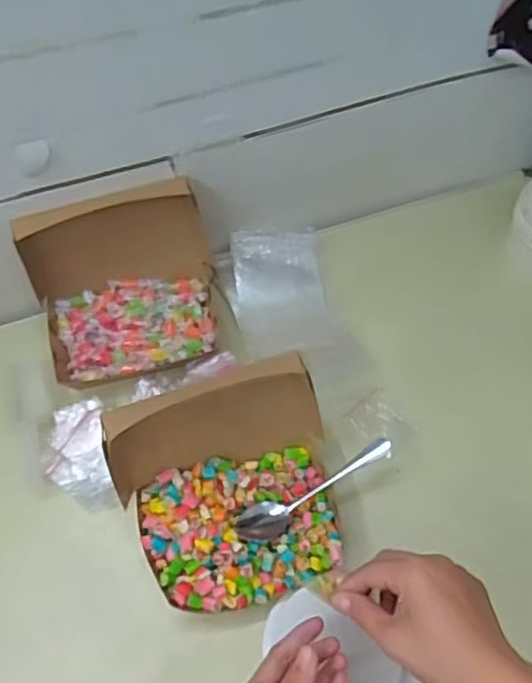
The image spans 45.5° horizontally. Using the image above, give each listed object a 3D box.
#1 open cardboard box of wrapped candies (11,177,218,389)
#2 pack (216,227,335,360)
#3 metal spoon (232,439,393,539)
[{"bbox_3d":[-0.150,-0.059,0.669,0.188,0.142,0.146,-11,63,-4],"label":"open cardboard box of wrapped candies"},{"bbox_3d":[0.010,-0.059,0.742,0.113,0.038,0.148,-8,63,-3],"label":"pack"},{"bbox_3d":[0.049,0.141,0.602,0.165,0.028,0.032,-26,65,-12],"label":"metal spoon"}]

